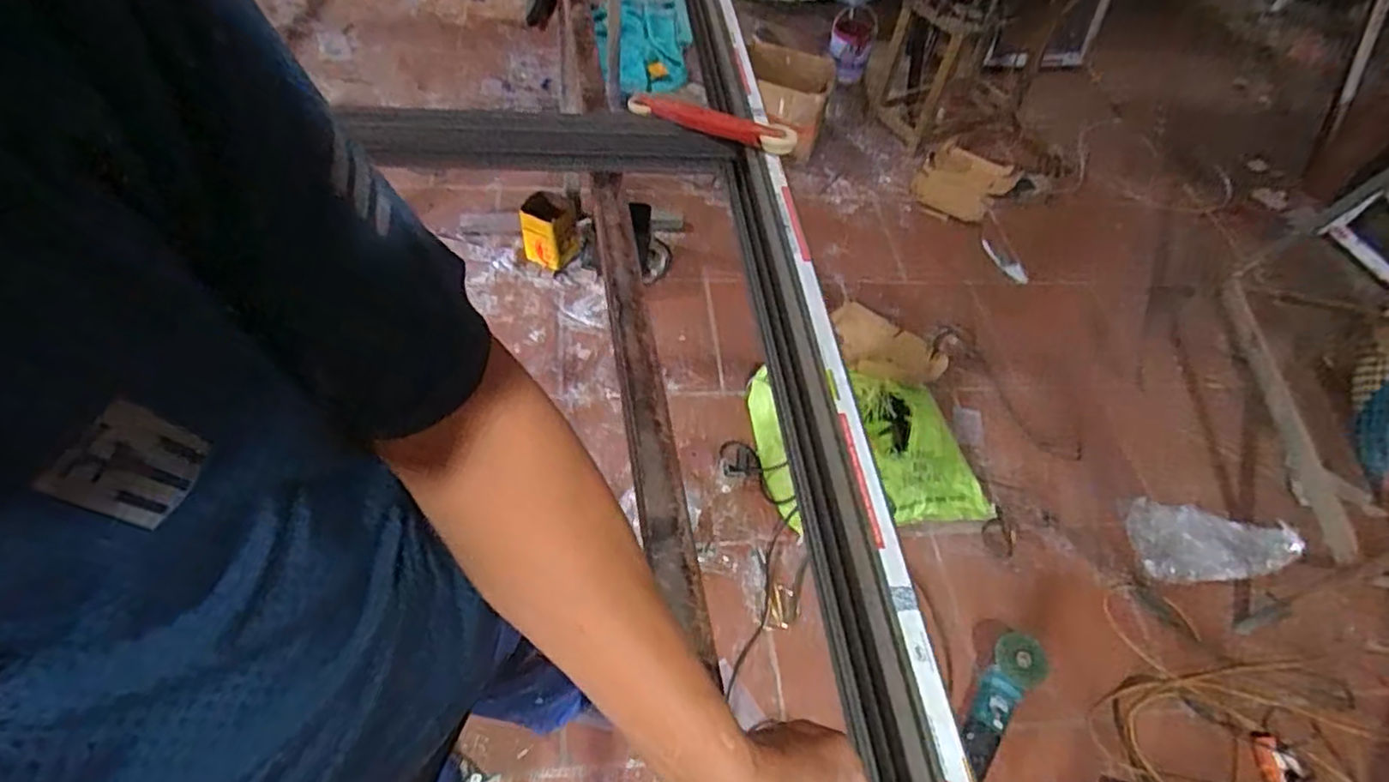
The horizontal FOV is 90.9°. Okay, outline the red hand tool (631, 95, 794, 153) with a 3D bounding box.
[{"bbox_3d":[0.019,-0.310,0.786,0.199,0.031,0.022,22,54,9],"label":"red hand tool"}]

